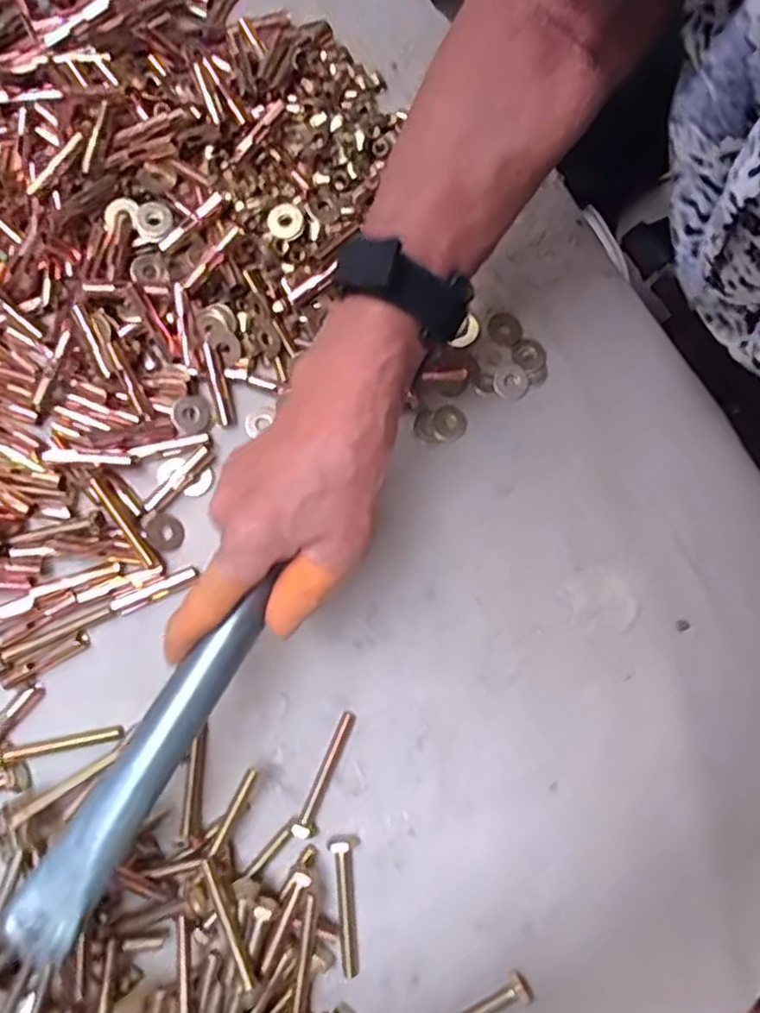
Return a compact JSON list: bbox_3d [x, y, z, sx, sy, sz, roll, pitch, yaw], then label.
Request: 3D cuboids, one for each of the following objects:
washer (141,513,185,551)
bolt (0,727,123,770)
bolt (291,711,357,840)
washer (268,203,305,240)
[{"bbox_3d":[-0.126,0.015,0.402,0.021,0.004,0.023,3,81,-17],"label":"washer"},{"bbox_3d":[-0.173,0.128,0.369,0.068,0.011,0.011,-12,75,-2],"label":"bolt"},{"bbox_3d":[-0.028,0.144,0.371,0.011,0.013,0.065,24,77,7],"label":"bolt"},{"bbox_3d":[-0.057,-0.174,0.422,0.022,0.006,0.022,0,75,1],"label":"washer"}]

